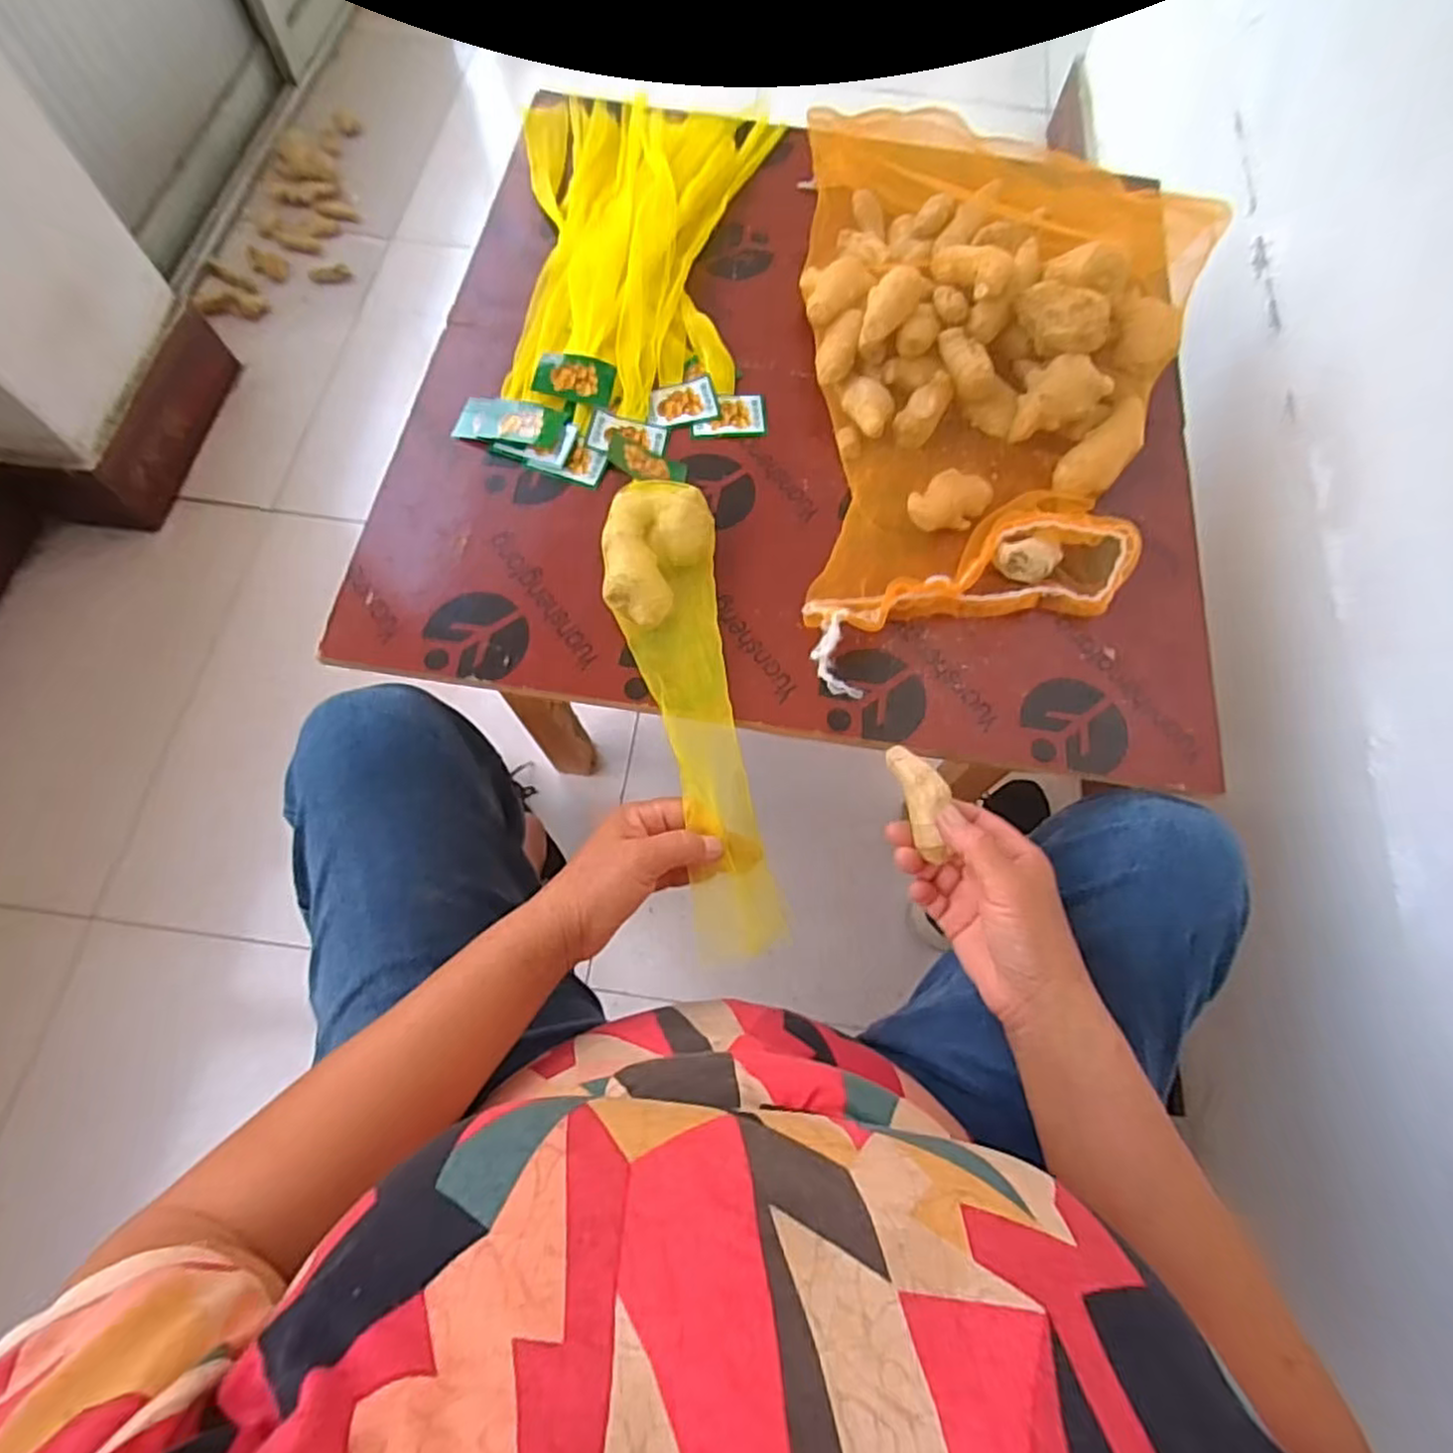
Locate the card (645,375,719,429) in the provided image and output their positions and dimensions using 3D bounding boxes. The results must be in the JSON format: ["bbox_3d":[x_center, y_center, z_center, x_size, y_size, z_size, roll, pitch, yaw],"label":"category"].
[{"bbox_3d":[-0.035,-0.254,0.567,0.053,0.005,0.039,-9,69,-5],"label":"card"}]

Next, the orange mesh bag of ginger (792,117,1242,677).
[{"bbox_3d":[0.221,-0.273,0.547,0.315,0.075,0.505,2,69,-1],"label":"orange mesh bag of ginger"}]

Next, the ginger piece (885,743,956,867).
[{"bbox_3d":[0.116,0.041,0.422,0.023,0.022,0.068,-12,72,-6],"label":"ginger piece"}]

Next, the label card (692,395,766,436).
[{"bbox_3d":[0.002,-0.245,0.567,0.056,0.007,0.036,-3,69,-3],"label":"label card"}]

